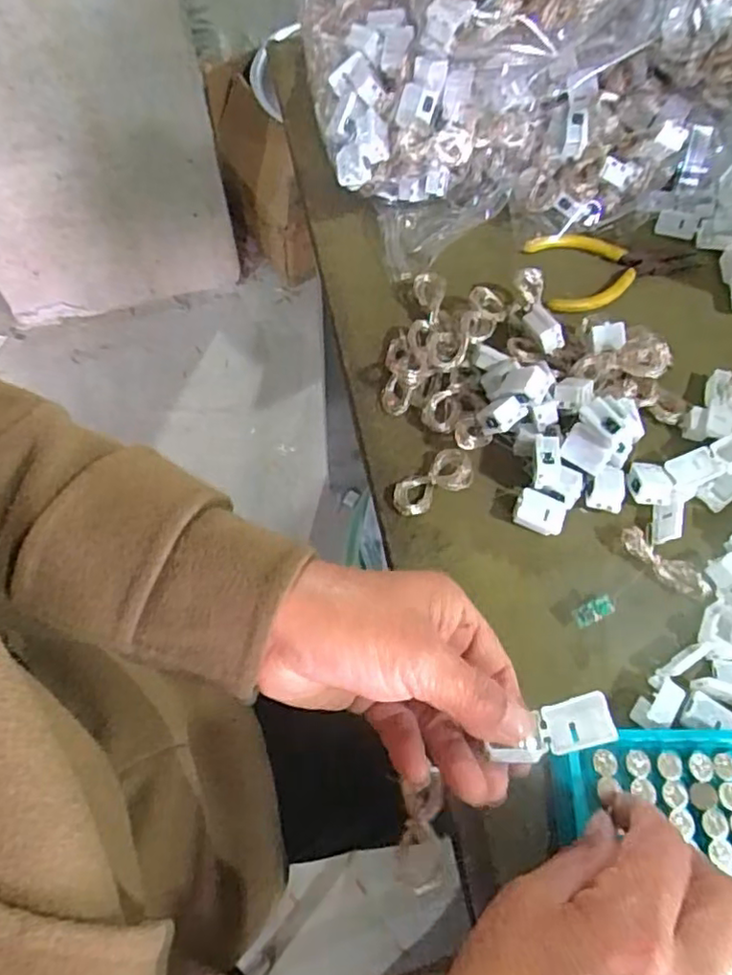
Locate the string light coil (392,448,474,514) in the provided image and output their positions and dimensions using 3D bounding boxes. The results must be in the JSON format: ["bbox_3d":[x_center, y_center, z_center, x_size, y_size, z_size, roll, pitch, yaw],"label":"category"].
[{"bbox_3d":[0.038,-0.002,0.363,0.049,0.009,0.025,-33,70,1],"label":"string light coil"}]

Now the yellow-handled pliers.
[{"bbox_3d":[0.175,-0.151,0.437,0.117,0.011,0.058,-4,66,-2],"label":"yellow-handled pliers"}]

